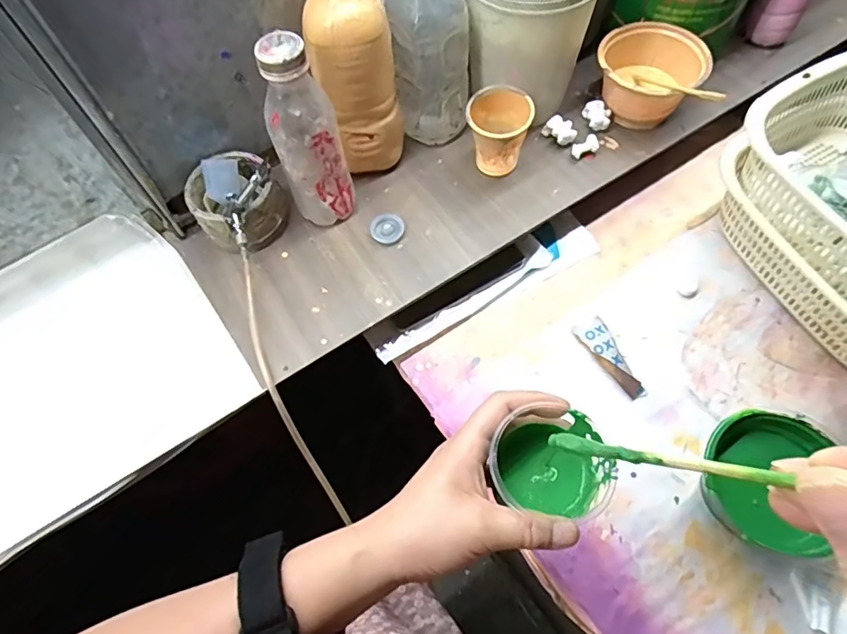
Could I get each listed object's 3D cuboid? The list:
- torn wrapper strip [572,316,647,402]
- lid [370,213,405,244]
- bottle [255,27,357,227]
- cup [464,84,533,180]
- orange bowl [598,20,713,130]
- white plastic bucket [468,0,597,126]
[{"bbox_3d":[0.191,0.041,0.531,0.031,0.007,0.091,-29,65,-11],"label":"torn wrapper strip"},{"bbox_3d":[-0.038,-0.092,0.550,0.034,0.008,0.034,-1,63,3],"label":"lid"},{"bbox_3d":[-0.107,-0.160,0.490,0.054,0.189,0.058,31,69,18],"label":"bottle"},{"bbox_3d":[0.079,-0.196,0.559,0.065,0.078,0.077,-1,63,3],"label":"cup"},{"bbox_3d":[0.255,-0.275,0.597,0.114,0.072,0.106,28,68,16],"label":"orange bowl"},{"bbox_3d":[0.111,-0.303,0.570,0.131,0.158,0.146,16,65,11],"label":"white plastic bucket"}]

